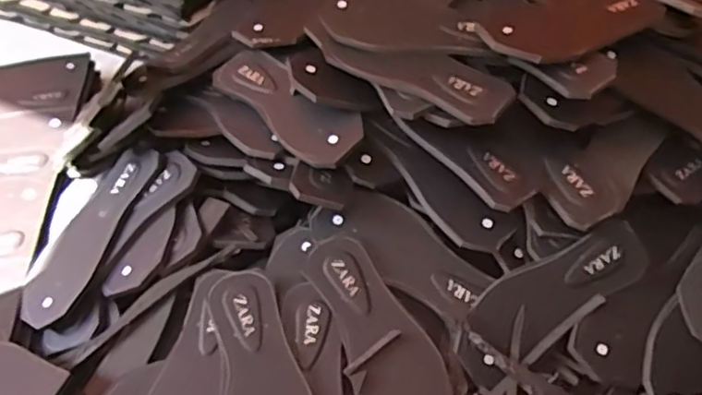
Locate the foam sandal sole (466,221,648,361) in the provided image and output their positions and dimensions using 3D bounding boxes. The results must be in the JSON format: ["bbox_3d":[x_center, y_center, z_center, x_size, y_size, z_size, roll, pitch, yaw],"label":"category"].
[{"bbox_3d":[0.245,0.106,0.733,0.224,0.011,0.079,-31,81,-8],"label":"foam sandal sole"}]

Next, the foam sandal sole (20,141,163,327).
[{"bbox_3d":[-0.331,0.041,0.792,0.092,0.012,0.252,13,66,30],"label":"foam sandal sole"}]

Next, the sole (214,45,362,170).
[{"bbox_3d":[-0.090,-0.124,0.824,0.251,0.015,0.088,36,81,29],"label":"sole"}]

